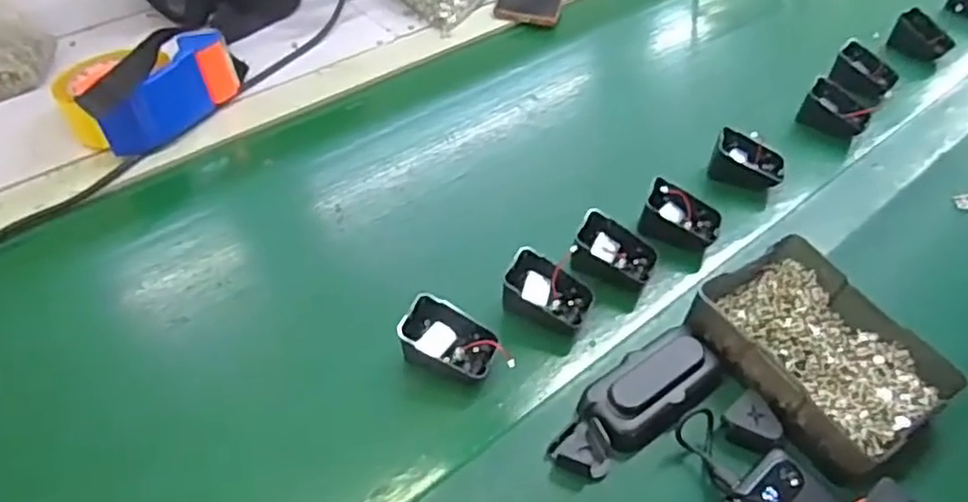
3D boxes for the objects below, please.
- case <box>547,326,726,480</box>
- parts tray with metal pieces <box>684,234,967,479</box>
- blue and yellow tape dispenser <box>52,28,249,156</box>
[{"bbox_3d":[0.107,0.100,0.480,0.142,0.026,0.048,-27,54,-27],"label":"case"},{"bbox_3d":[0.243,0.076,0.513,0.118,0.055,0.157,-26,53,-26],"label":"parts tray with metal pieces"},{"bbox_3d":[-0.327,-0.166,0.666,0.112,0.068,0.164,25,49,18],"label":"blue and yellow tape dispenser"}]

